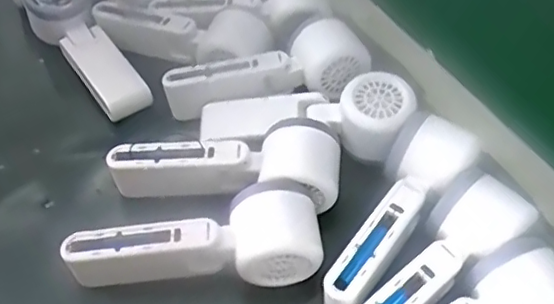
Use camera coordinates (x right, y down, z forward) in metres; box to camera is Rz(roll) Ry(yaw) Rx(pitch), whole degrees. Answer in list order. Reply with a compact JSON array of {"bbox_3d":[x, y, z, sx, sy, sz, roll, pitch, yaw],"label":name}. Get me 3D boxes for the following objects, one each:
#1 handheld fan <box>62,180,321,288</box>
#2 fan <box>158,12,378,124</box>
[{"bbox_3d":[-0.055,0.062,0.390,0.160,0.054,0.054,-9,52,-5],"label":"handheld fan"},{"bbox_3d":[-0.009,-0.071,0.486,0.168,0.048,0.060,-8,52,-4],"label":"fan"}]

